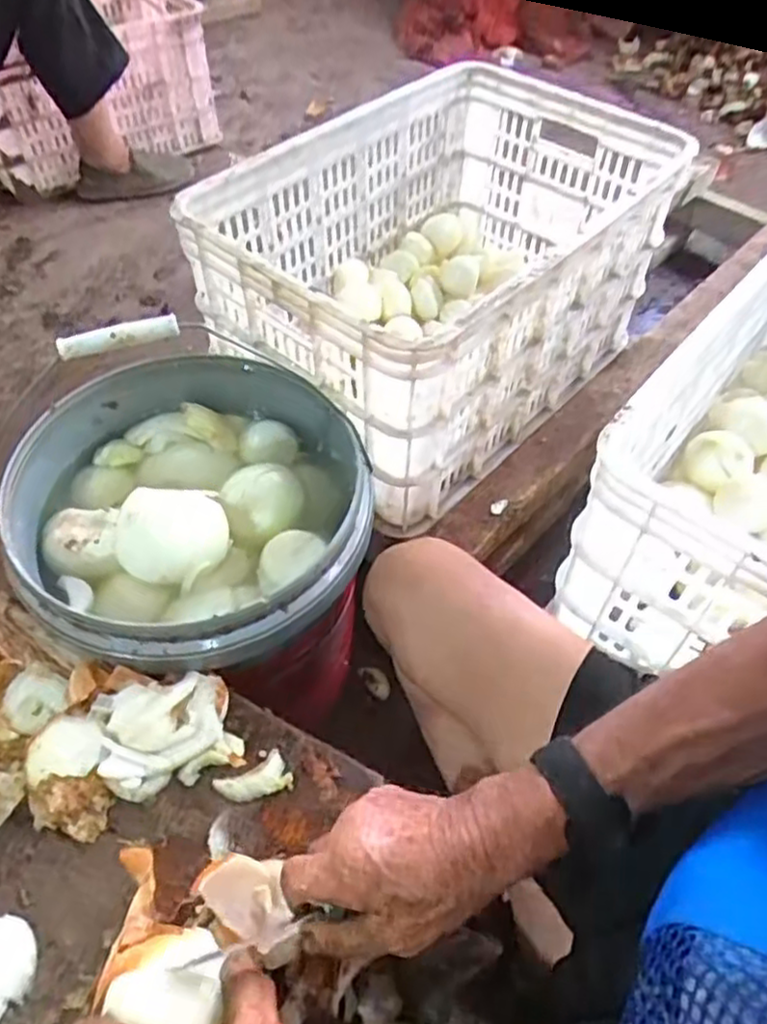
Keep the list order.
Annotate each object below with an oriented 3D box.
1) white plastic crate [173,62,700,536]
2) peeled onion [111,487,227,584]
[{"bbox_3d":[0.078,-0.290,0.882,0.341,0.287,0.538,36,60,23],"label":"white plastic crate"},{"bbox_3d":[-0.179,0.022,0.606,0.089,0.070,0.072,1,53,-1],"label":"peeled onion"}]

